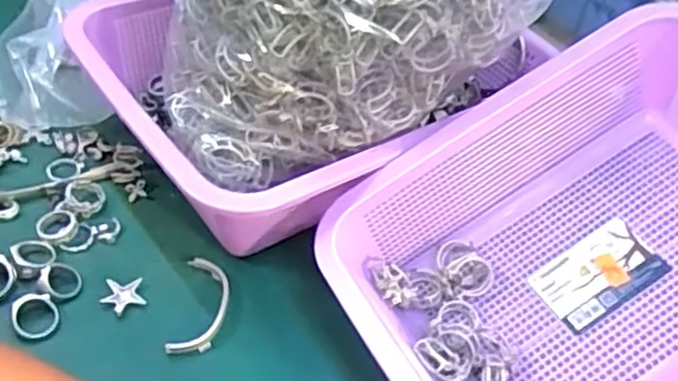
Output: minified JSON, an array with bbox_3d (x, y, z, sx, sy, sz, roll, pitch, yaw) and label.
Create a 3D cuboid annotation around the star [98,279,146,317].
[{"bbox_3d":[-0.124,0.060,0.401,0.023,0.007,0.021,-3,46,-13],"label":"star"}]

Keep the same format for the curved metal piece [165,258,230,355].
[{"bbox_3d":[-0.078,0.066,0.398,0.026,0.006,0.062,7,45,-3],"label":"curved metal piece"}]

